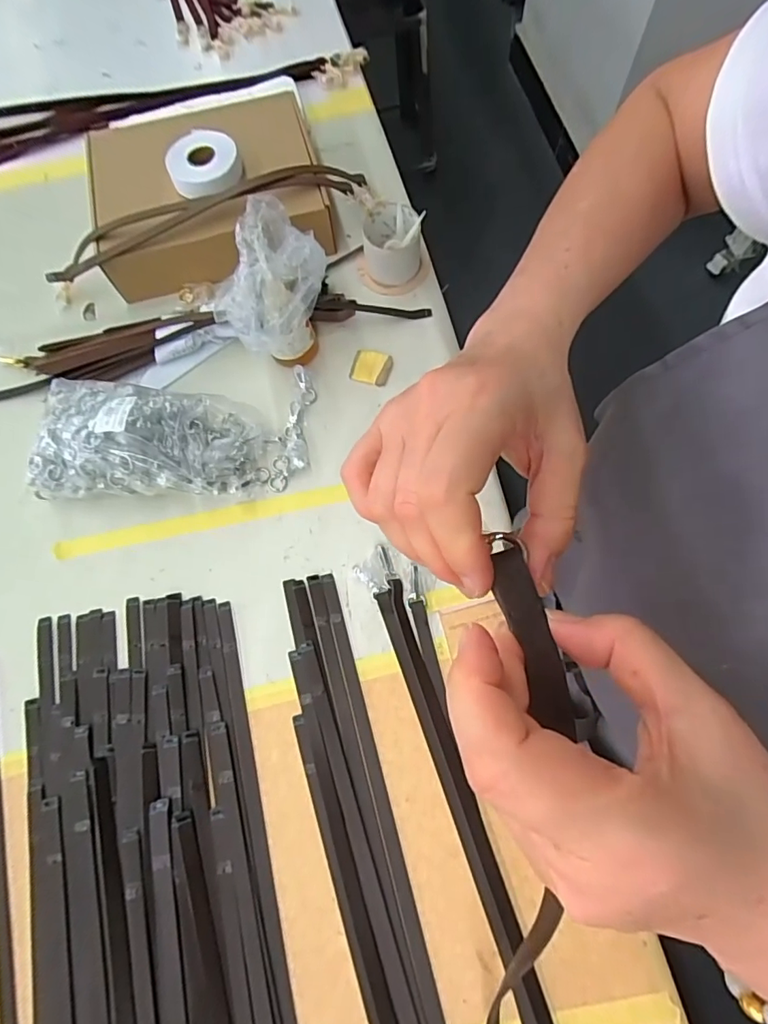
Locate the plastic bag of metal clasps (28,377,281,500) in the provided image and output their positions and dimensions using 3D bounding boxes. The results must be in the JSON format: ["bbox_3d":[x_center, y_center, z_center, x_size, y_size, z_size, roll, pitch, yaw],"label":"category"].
[{"bbox_3d":[-0.290,-0.096,0.620,0.276,0.099,0.146,1,70,3],"label":"plastic bag of metal clasps"}]

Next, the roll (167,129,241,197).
[{"bbox_3d":[-0.251,-0.486,0.697,0.097,0.030,0.101,0,71,1],"label":"roll"}]

